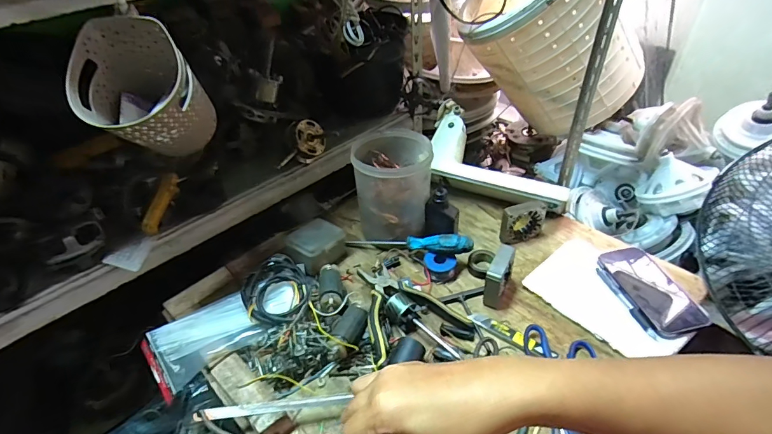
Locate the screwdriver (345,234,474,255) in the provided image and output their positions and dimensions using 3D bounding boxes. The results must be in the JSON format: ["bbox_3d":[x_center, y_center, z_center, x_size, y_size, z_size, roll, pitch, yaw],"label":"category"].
[{"bbox_3d":[0.039,0.049,0.725,0.229,0.029,0.025,-2,39,29],"label":"screwdriver"}]

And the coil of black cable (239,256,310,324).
[{"bbox_3d":[-0.166,0.117,0.623,0.095,0.032,0.120,-30,47,-26],"label":"coil of black cable"}]

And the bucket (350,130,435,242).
[{"bbox_3d":[0.017,-0.053,0.748,0.125,0.160,0.134,-3,42,2],"label":"bucket"}]

